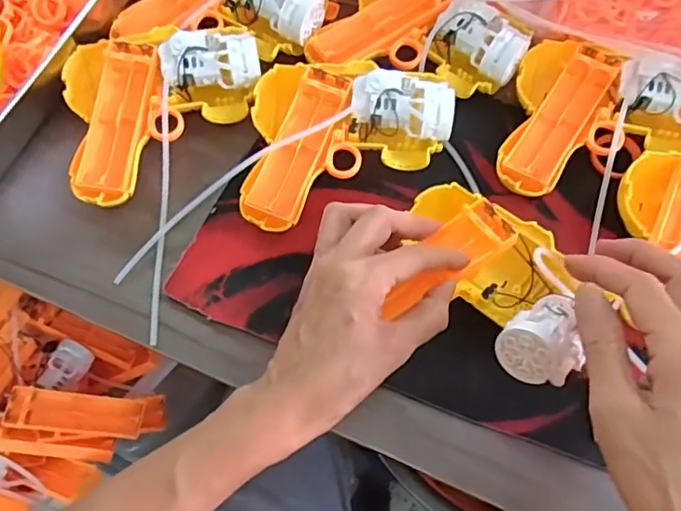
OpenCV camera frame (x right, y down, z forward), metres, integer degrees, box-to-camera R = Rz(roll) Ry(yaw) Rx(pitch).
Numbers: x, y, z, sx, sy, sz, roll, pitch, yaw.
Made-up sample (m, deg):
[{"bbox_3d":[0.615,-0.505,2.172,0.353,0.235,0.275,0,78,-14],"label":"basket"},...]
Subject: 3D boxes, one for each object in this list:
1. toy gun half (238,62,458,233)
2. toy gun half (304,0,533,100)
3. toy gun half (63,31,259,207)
[{"bbox_3d":[0.005,-0.075,0.375,0.131,0.041,0.121,0,68,0],"label":"toy gun half"},{"bbox_3d":[0.058,-0.156,0.407,0.140,0.036,0.087,26,70,10],"label":"toy gun half"},{"bbox_3d":[-0.120,-0.098,0.383,0.129,0.034,0.114,-9,69,-4],"label":"toy gun half"}]

